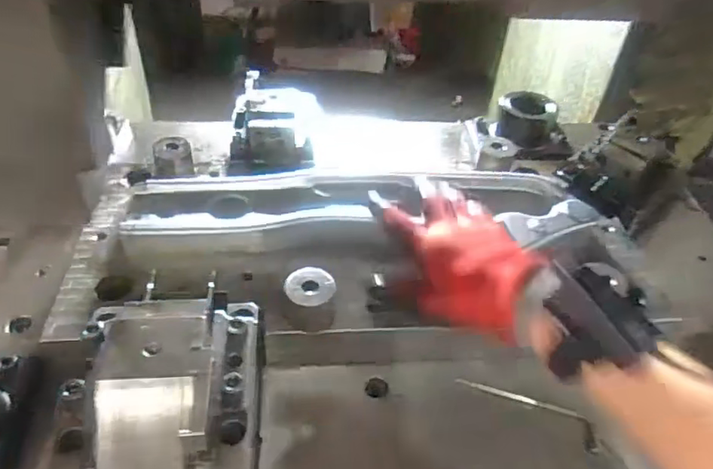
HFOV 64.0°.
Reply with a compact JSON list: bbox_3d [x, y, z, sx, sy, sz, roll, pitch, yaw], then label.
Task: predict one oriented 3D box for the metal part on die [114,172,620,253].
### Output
[{"bbox_3d":[0.014,-0.028,0.568,0.483,0.033,0.099,0,42,-3],"label":"metal part on die"}]

